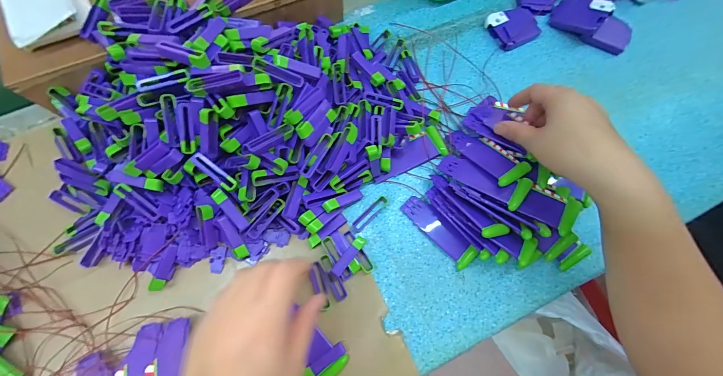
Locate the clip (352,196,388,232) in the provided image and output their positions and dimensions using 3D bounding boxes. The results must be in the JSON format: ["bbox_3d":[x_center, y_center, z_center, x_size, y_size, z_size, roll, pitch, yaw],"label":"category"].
[{"bbox_3d":[0.009,0.027,0.330,0.012,0.008,0.047,43,77,10],"label":"clip"}]

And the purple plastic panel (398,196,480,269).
[{"bbox_3d":[0.082,0.045,0.328,0.026,0.010,0.089,-40,79,-12],"label":"purple plastic panel"}]

